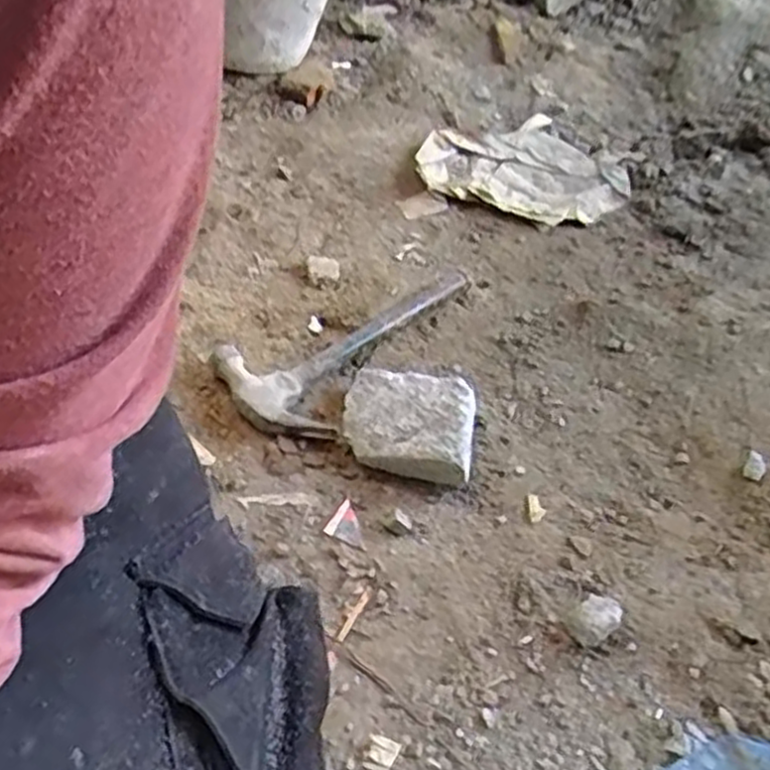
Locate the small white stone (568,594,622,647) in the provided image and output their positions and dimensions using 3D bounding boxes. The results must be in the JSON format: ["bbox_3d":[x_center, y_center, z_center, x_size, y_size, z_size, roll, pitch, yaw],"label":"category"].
[{"bbox_3d":[0.156,0.174,0.576,0.042,0.014,0.029,-33,59,-29],"label":"small white stone"}]

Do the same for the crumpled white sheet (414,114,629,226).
[{"bbox_3d":[0.167,-0.262,0.960,0.234,0.025,0.213,-26,56,-26],"label":"crumpled white sheet"}]

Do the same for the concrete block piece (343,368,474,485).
[{"bbox_3d":[0.020,0.034,0.688,0.113,0.047,0.104,8,48,2],"label":"concrete block piece"}]

